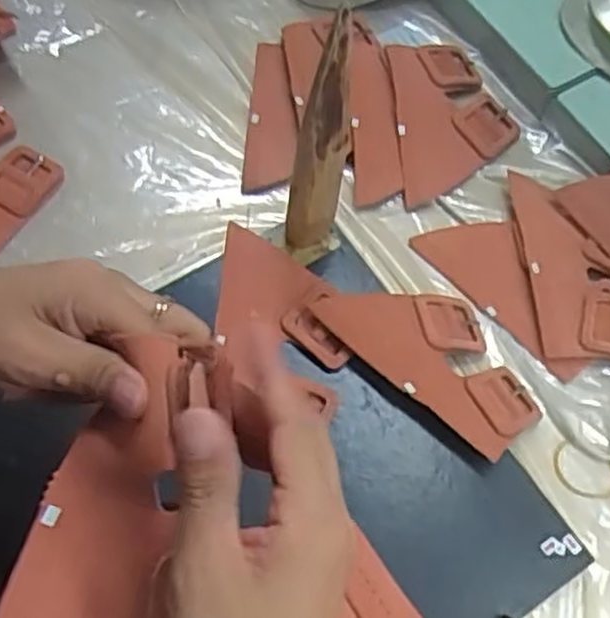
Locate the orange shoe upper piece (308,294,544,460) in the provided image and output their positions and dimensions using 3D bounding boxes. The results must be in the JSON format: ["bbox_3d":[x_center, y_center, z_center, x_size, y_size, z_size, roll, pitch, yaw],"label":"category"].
[{"bbox_3d":[0.090,0.028,0.533,0.152,0.012,0.096,42,50,12],"label":"orange shoe upper piece"}]

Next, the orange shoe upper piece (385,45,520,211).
[{"bbox_3d":[0.122,-0.156,0.636,0.098,0.021,0.147,-4,65,-4],"label":"orange shoe upper piece"}]

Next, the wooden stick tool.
[{"bbox_3d":[0.009,-0.091,0.482,0.035,0.220,0.023,-7,65,-6],"label":"wooden stick tool"}]

